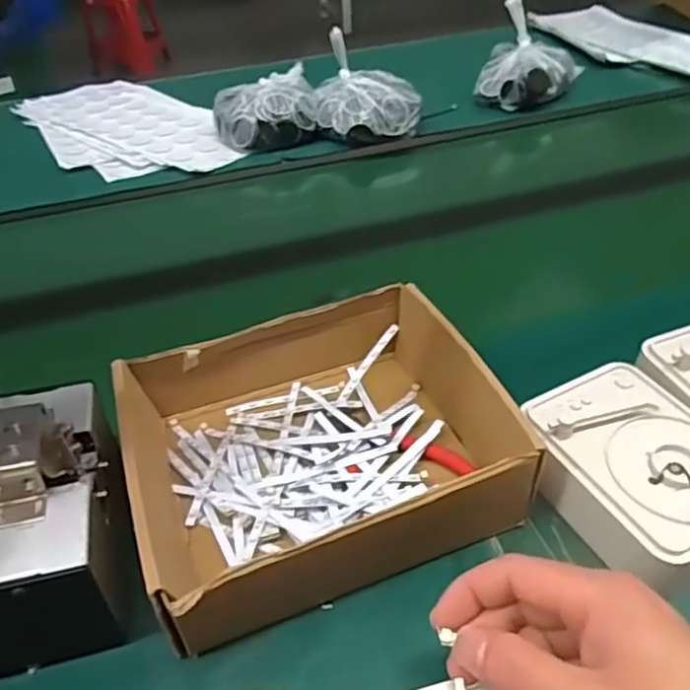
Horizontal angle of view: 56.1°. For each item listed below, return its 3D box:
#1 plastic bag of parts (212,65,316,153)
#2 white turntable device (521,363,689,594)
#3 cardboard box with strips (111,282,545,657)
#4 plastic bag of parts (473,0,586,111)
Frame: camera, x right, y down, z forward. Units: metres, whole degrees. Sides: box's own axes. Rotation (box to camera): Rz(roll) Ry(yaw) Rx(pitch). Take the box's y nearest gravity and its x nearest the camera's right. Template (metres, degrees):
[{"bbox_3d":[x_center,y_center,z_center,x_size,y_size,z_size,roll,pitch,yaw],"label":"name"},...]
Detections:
[{"bbox_3d":[-0.108,-0.313,0.860,0.133,0.061,0.124,-7,40,-4],"label":"plastic bag of parts"},{"bbox_3d":[0.176,0.077,0.391,0.100,0.057,0.130,-22,43,-21],"label":"white turntable device"},{"bbox_3d":[-0.019,0.059,0.407,0.214,0.075,0.190,-15,41,-14],"label":"cardboard box with strips"},{"bbox_3d":[0.263,-0.413,0.926,0.123,0.107,0.140,17,44,23],"label":"plastic bag of parts"}]

